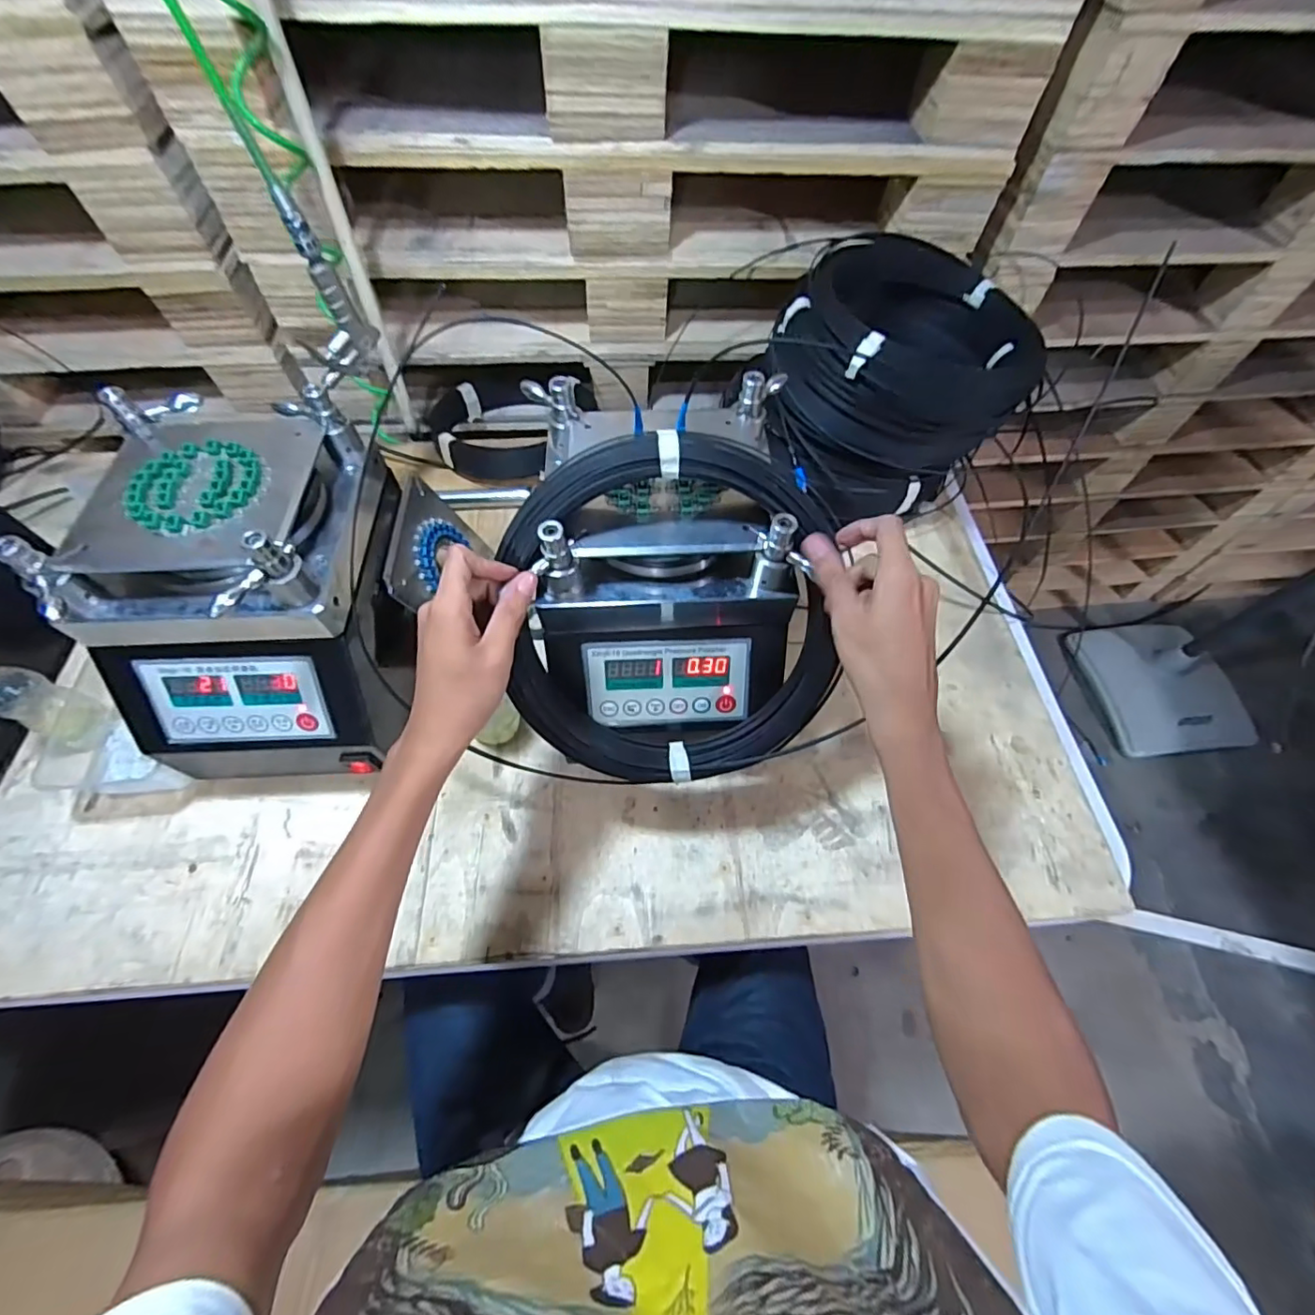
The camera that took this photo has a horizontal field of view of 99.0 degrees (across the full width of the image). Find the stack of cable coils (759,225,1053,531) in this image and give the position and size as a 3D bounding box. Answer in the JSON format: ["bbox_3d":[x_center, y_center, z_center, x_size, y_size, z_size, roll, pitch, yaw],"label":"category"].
[{"bbox_3d":[0.308,-0.365,0.723,0.276,0.210,0.336,38,67,19],"label":"stack of cable coils"}]

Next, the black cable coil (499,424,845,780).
[{"bbox_3d":[0.014,-0.031,0.475,0.267,0.290,0.050,-1,21,-3],"label":"black cable coil"}]

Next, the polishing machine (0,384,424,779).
[{"bbox_3d":[-0.384,-0.053,0.563,0.217,0.280,0.271,-3,61,-2],"label":"polishing machine"}]

